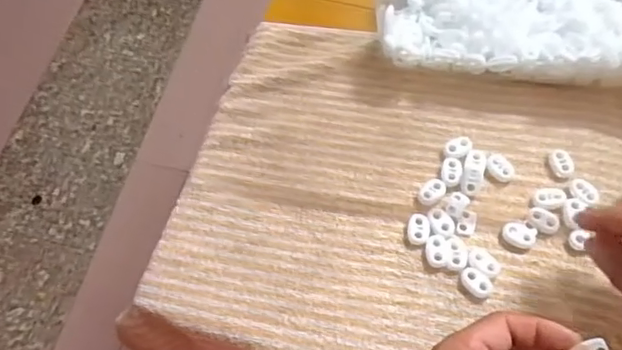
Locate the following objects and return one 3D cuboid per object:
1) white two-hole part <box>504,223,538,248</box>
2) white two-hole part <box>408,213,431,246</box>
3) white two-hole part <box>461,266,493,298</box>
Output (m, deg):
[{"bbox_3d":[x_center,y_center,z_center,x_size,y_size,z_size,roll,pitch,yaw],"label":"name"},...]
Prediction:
[{"bbox_3d":[0.145,0.042,0.397,0.022,0.005,0.016,22,67,13],"label":"white two-hole part"},{"bbox_3d":[0.076,0.039,0.402,0.015,0.005,0.022,12,65,8],"label":"white two-hole part"},{"bbox_3d":[0.110,0.072,0.381,0.021,0.004,0.015,36,70,18],"label":"white two-hole part"}]

